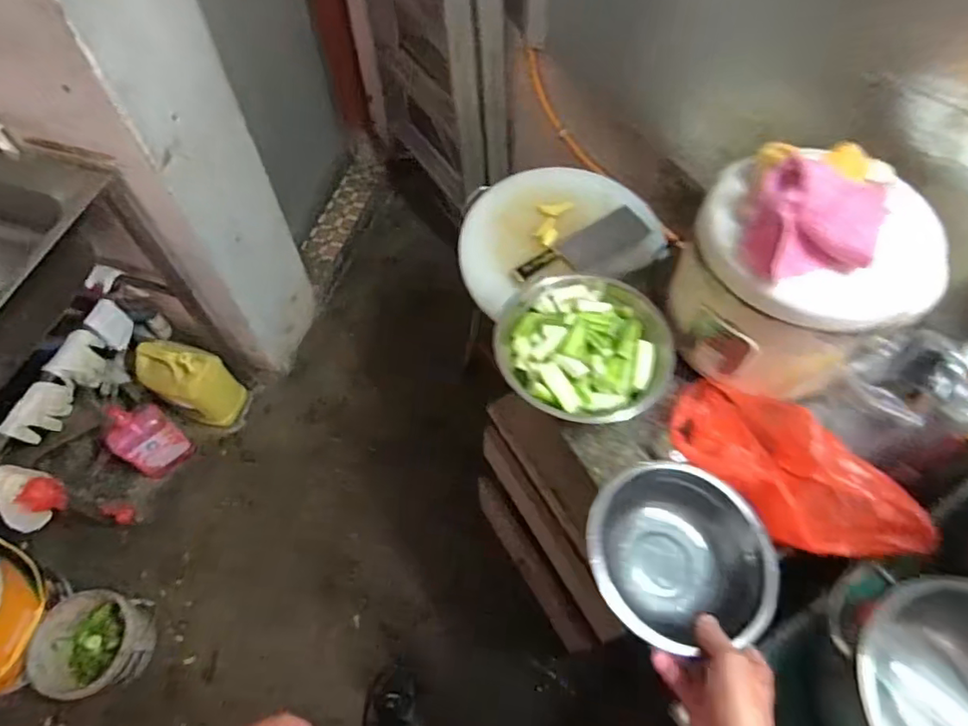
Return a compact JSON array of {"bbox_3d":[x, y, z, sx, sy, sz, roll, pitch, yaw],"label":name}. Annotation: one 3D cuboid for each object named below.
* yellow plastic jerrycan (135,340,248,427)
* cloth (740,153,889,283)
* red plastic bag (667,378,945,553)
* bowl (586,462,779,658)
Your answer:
[{"bbox_3d":[-0.778,0.058,1.497,0.179,0.313,0.137,10,61,5],"label":"yellow plastic jerrycan"},{"bbox_3d":[0.341,-0.141,0.584,0.119,0.067,0.112,19,62,10],"label":"cloth"},{"bbox_3d":[0.357,0.129,0.679,0.126,0.080,0.295,-36,52,-19],"label":"red plastic bag"},{"bbox_3d":[0.197,0.207,0.590,0.185,0.090,0.165,30,64,15],"label":"bowl"}]

